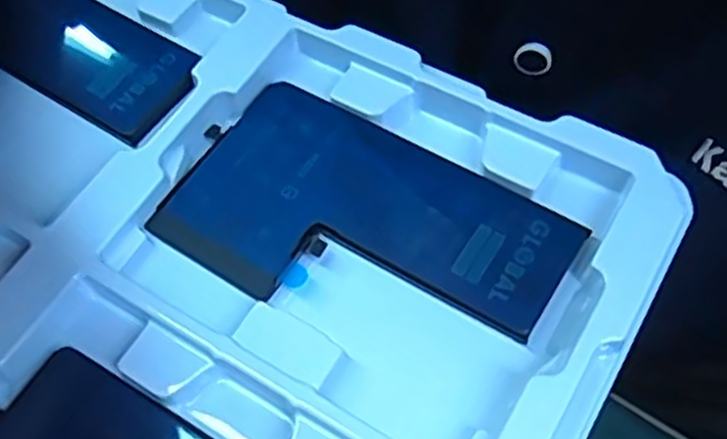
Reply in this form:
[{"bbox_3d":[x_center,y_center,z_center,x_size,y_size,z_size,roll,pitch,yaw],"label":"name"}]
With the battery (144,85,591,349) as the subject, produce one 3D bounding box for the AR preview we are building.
[{"bbox_3d":[-0.001,0.002,0.221,0.109,0.004,0.063,27,67,17],"label":"battery"}]

